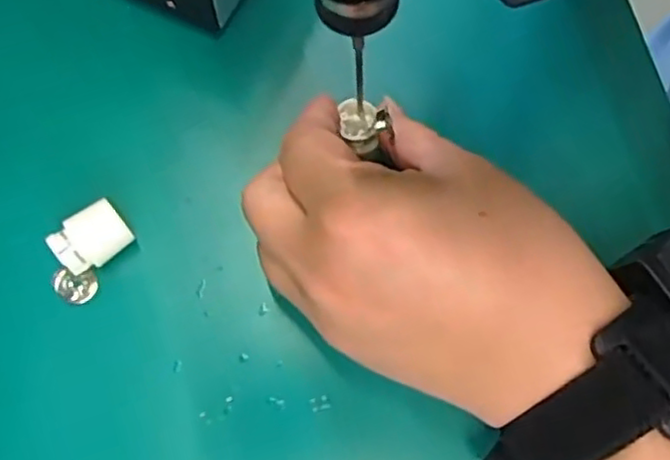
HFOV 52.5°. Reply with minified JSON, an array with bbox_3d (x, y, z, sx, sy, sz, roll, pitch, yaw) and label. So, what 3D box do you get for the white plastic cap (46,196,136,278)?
[{"bbox_3d":[-0.093,0.004,0.263,0.027,0.019,0.020,-36,75,-6],"label":"white plastic cap"}]

